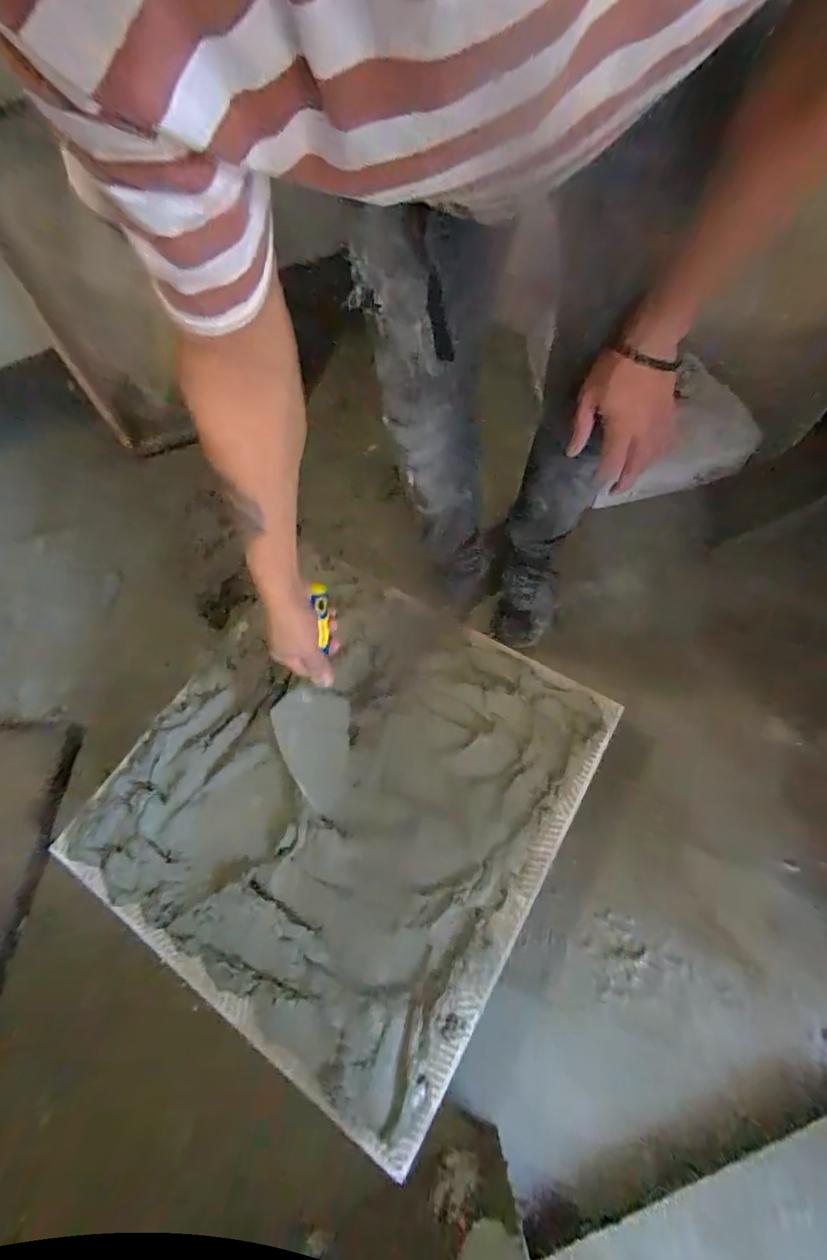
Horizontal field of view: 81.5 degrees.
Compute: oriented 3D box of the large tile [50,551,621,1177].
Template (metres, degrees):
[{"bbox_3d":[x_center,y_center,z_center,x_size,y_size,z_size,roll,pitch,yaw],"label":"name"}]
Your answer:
[{"bbox_3d":[-0.106,0.204,0.664,0.573,0.028,0.570,28,71,16],"label":"large tile"}]

